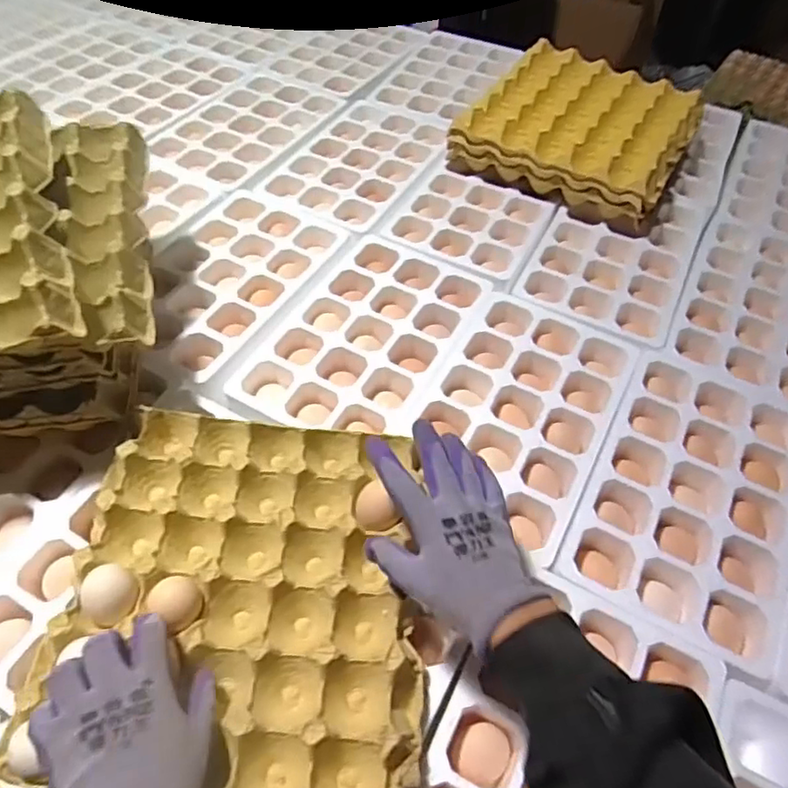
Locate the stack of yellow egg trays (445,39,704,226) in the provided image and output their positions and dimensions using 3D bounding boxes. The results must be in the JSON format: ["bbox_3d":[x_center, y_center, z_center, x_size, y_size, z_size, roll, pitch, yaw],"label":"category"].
[{"bbox_3d":[0.282,-0.390,0.896,0.284,0.079,0.306,29,58,18],"label":"stack of yellow egg trays"}]

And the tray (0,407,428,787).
[{"bbox_3d":[-0.118,0.152,0.487,0.281,0.048,0.292,5,53,1],"label":"tray"}]

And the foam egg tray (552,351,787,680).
[{"bbox_3d":[0.293,0.095,0.586,0.182,0.041,0.303,26,57,16],"label":"foam egg tray"}]

